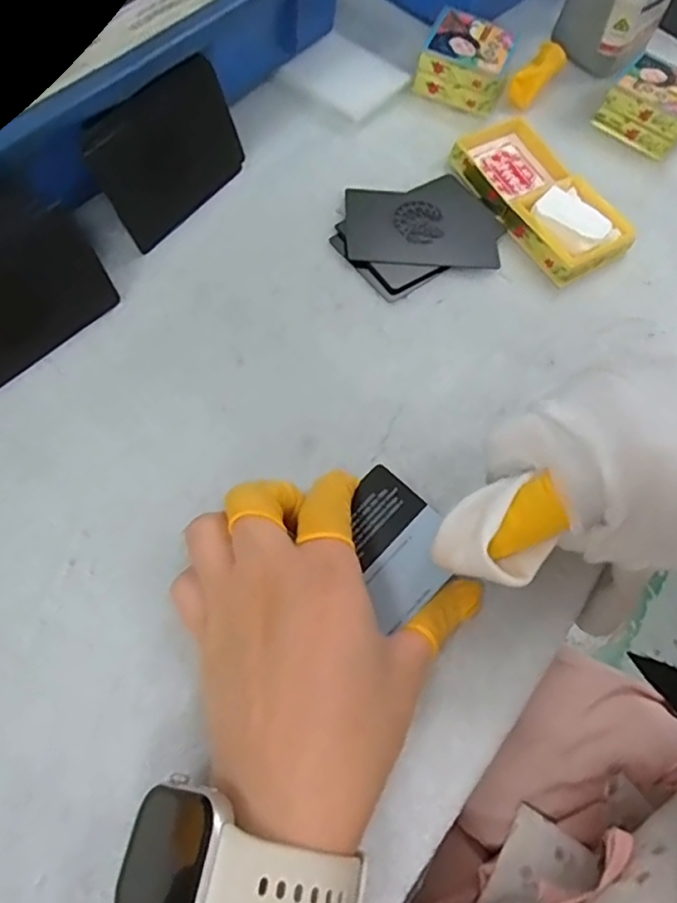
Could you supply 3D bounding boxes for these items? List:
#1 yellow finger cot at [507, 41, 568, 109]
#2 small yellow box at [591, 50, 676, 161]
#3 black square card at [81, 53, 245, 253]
[{"bbox_3d":[0.131,-0.251,0.408,0.019,0.016,0.048,39,83,17],"label":"yellow finger cot"},{"bbox_3d":[0.208,-0.227,0.402,0.053,0.029,0.052,40,66,11],"label":"small yellow box"},{"bbox_3d":[-0.085,-0.154,0.314,0.006,0.060,0.089,21,61,34],"label":"black square card"}]

